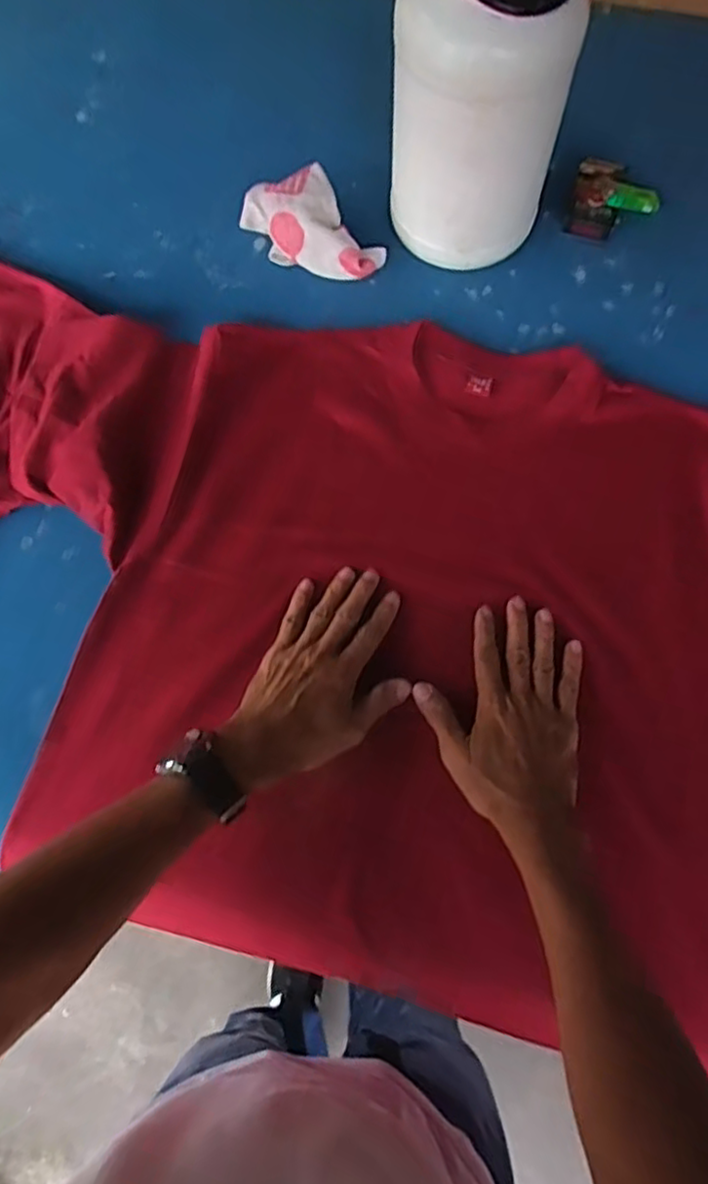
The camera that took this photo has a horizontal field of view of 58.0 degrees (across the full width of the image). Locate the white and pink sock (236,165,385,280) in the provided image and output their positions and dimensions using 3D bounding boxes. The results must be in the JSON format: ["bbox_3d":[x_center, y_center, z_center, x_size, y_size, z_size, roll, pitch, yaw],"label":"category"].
[{"bbox_3d":[-0.046,-0.379,0.664,0.086,0.051,0.146,-42,75,-11],"label":"white and pink sock"}]

